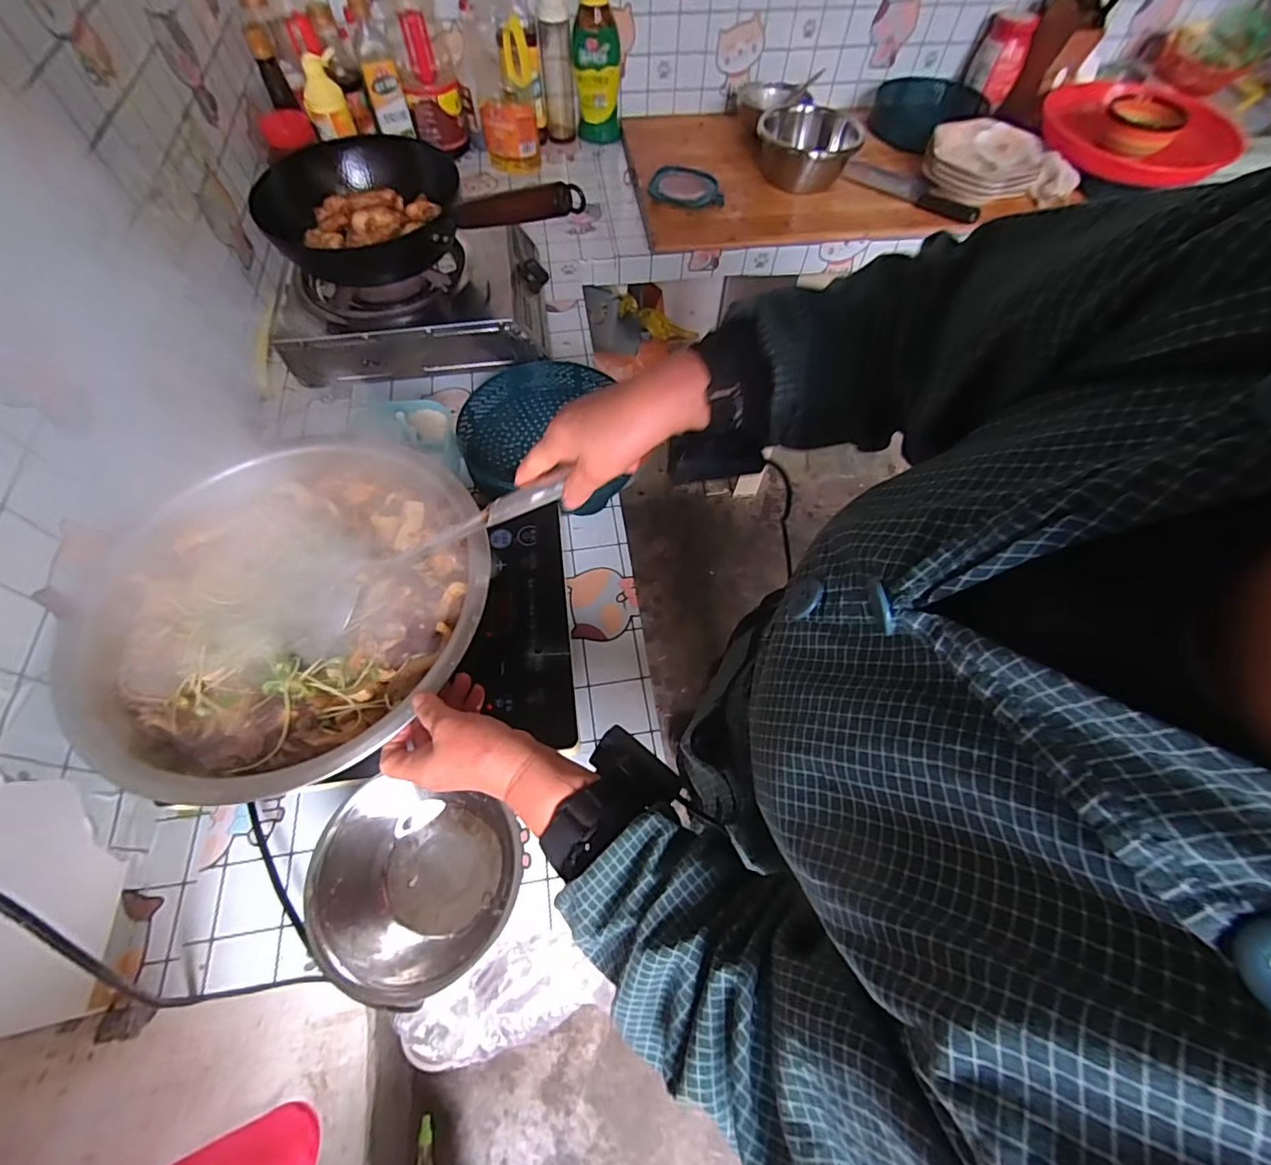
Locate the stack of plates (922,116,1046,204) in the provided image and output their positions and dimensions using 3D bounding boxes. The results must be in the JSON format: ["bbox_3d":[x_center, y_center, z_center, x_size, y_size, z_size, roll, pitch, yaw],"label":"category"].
[{"bbox_3d":[0.657,-0.809,1.023,0.199,0.058,0.179,19,63,8],"label":"stack of plates"}]

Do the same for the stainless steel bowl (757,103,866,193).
[{"bbox_3d":[0.324,-0.820,1.019,0.188,0.084,0.190,1,62,-1],"label":"stainless steel bowl"}]

